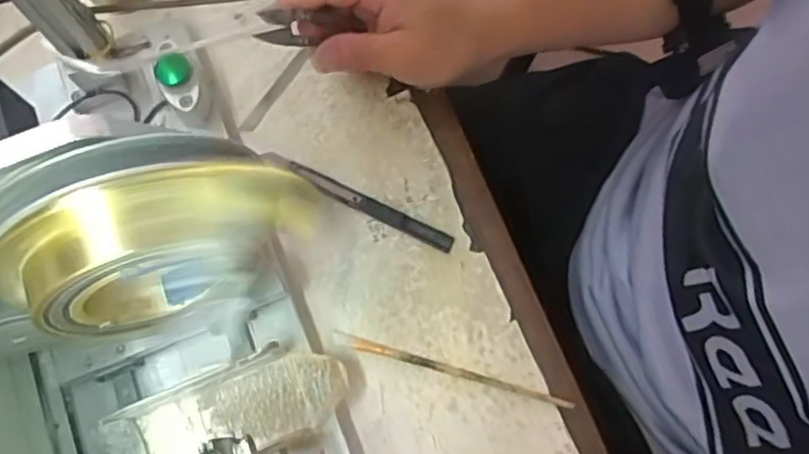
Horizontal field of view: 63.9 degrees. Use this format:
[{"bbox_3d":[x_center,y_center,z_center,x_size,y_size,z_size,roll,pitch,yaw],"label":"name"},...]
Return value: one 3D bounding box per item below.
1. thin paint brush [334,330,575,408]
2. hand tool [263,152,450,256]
[{"bbox_3d":[0.030,0.091,0.407,0.150,0.005,0.007,16,73,6],"label":"thin paint brush"},{"bbox_3d":[-0.034,-0.019,0.446,0.145,0.007,0.013,25,74,9],"label":"hand tool"}]

